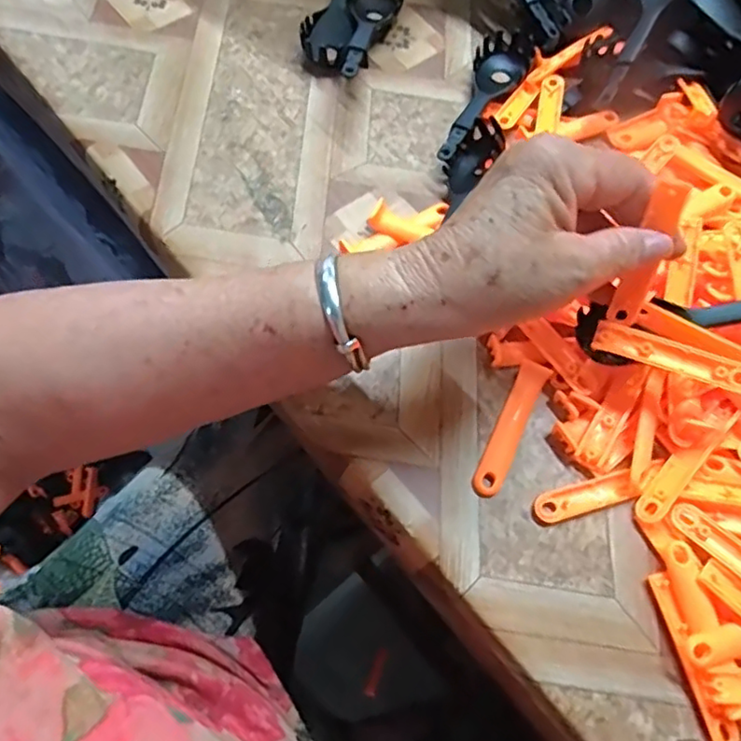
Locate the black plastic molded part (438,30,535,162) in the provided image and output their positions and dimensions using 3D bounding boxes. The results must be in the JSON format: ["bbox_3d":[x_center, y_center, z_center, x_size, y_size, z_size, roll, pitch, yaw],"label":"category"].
[{"bbox_3d":[0.072,-0.180,0.409,0.035,0.018,0.123,28,69,8],"label":"black plastic molded part"}]

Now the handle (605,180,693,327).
[{"bbox_3d":[0.129,-0.052,0.286,0.015,0.073,0.007,6,42,0],"label":"handle"}]

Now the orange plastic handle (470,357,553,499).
[{"bbox_3d":[0.075,0.031,0.328,0.015,0.006,0.079,25,69,8],"label":"orange plastic handle"}]

